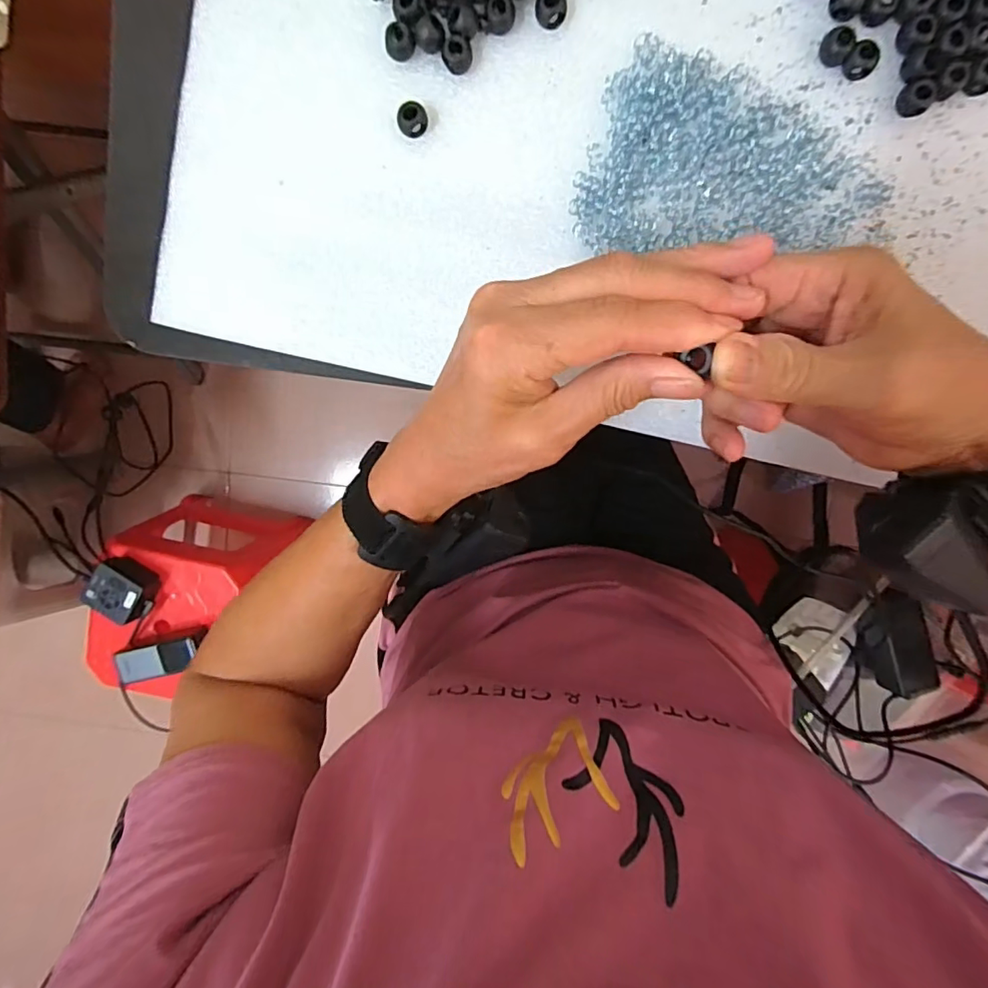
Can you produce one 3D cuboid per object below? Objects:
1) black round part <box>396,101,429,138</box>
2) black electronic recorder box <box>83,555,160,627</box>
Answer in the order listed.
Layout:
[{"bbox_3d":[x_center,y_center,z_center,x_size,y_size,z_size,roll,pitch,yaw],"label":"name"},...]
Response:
[{"bbox_3d":[-0.043,-0.196,0.281,0.016,0.011,0.013,-20,97,7],"label":"black round part"},{"bbox_3d":[-0.564,0.146,0.810,0.080,0.047,0.078,33,99,-3],"label":"black electronic recorder box"}]

